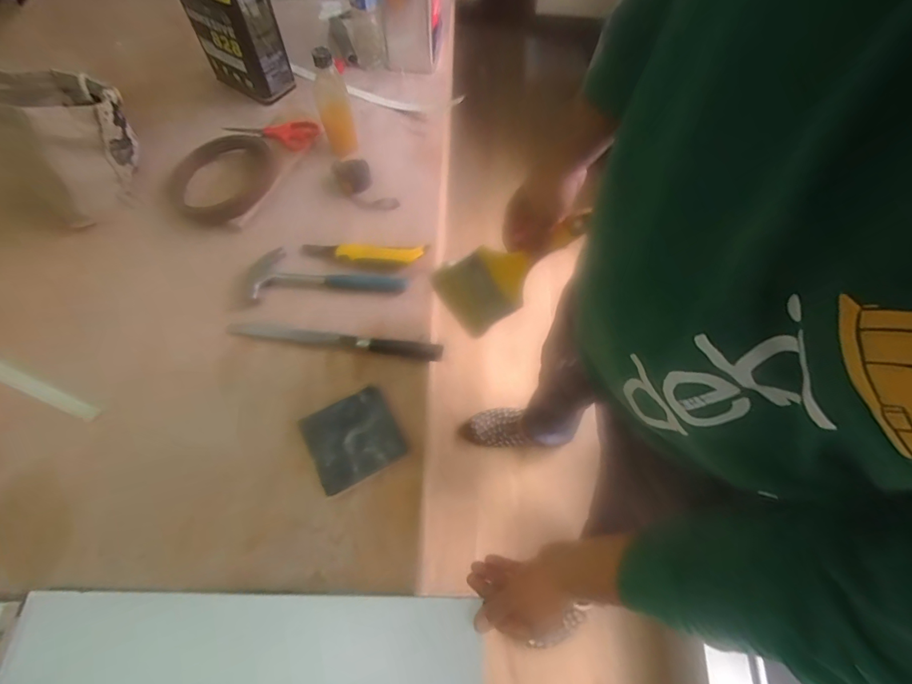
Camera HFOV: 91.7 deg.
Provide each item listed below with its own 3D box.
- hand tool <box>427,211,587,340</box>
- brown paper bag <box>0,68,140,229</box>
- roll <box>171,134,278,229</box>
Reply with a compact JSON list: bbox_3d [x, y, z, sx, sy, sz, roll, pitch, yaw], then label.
[{"bbox_3d":[0.068,-0.098,0.566,0.203,0.023,0.101,-35,93,22],"label":"hand tool"},{"bbox_3d":[-0.634,-0.348,0.732,0.173,0.155,0.214,-39,70,-19],"label":"brown paper bag"},{"bbox_3d":[-0.412,-0.294,0.780,0.183,0.029,0.161,-33,68,-17],"label":"roll"}]

